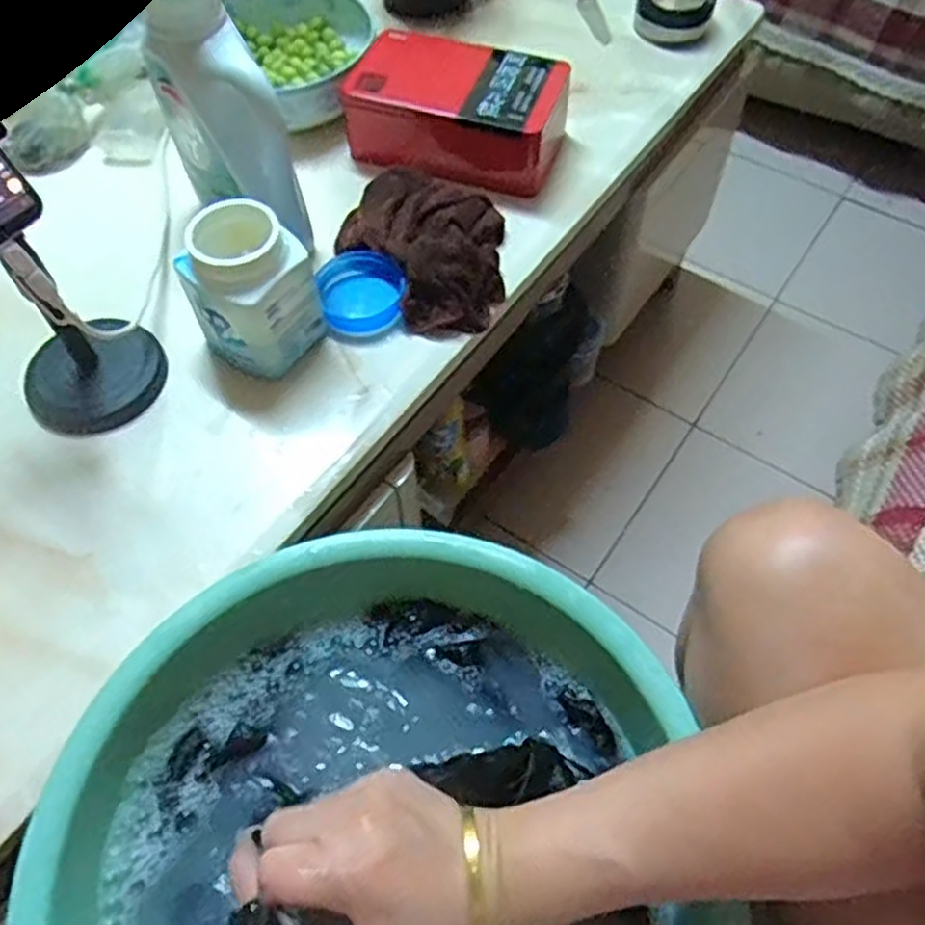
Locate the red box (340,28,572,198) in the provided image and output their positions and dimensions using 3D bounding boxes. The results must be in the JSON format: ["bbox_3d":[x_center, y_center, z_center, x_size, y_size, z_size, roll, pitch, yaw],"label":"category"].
[{"bbox_3d":[-0.005,-0.345,0.762,0.196,0.091,0.119,18,59,13],"label":"red box"}]

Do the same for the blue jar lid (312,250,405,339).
[{"bbox_3d":[-0.091,-0.146,0.671,0.080,0.024,0.082,11,71,9],"label":"blue jar lid"}]

